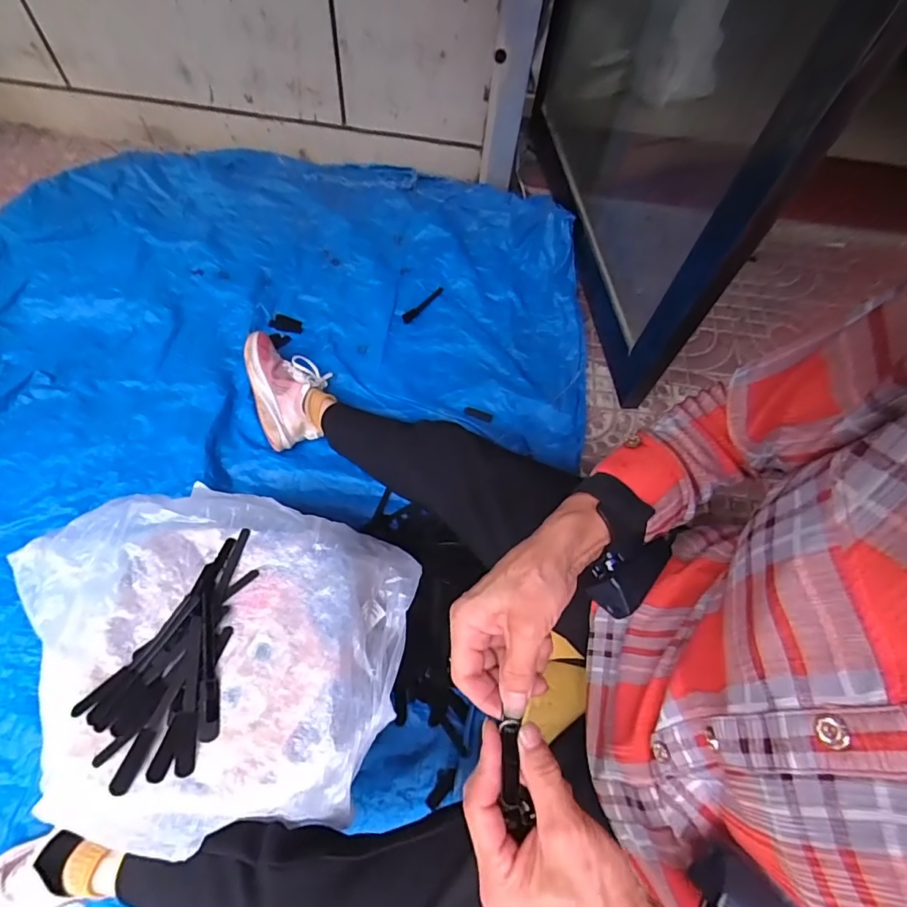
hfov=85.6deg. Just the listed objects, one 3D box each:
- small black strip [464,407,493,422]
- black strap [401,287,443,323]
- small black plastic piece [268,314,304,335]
[{"bbox_3d":[0.049,-0.078,0.981,0.057,0.005,0.020,18,63,5],"label":"small black strip"},{"bbox_3d":[-0.066,-0.331,1.089,0.023,0.004,0.130,39,67,15],"label":"black strap"},{"bbox_3d":[-0.355,-0.275,1.044,0.067,0.012,0.041,15,63,4],"label":"small black plastic piece"}]

